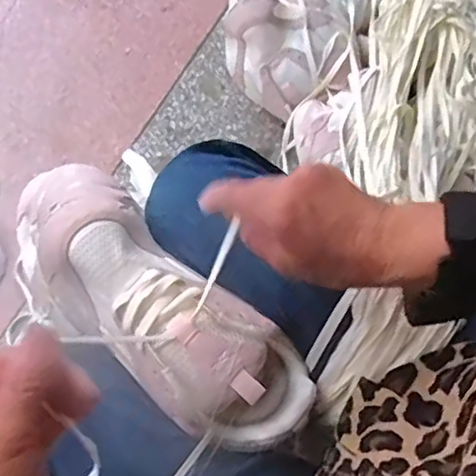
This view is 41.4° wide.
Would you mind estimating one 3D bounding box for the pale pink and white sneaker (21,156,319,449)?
[{"bbox_3d":[-0.077,0.044,0.505,0.306,0.081,0.101,40,81,14],"label":"pale pink and white sneaker"}]

